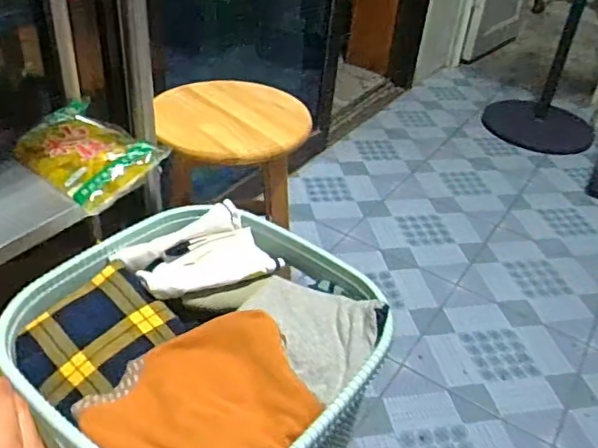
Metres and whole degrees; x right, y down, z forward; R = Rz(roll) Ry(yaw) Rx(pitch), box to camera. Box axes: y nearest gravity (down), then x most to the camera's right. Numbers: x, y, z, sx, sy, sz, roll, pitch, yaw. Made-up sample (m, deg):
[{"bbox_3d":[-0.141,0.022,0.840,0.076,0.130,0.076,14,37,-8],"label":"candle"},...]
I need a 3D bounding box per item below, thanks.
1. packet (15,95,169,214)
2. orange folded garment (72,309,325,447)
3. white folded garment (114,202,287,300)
[{"bbox_3d":[-0.305,-0.102,0.832,0.183,0.049,0.143,27,42,25],"label":"packet"},{"bbox_3d":[-0.098,0.179,0.609,0.219,0.045,0.184,-26,47,-35],"label":"orange folded garment"},{"bbox_3d":[-0.136,0.047,0.816,0.202,0.049,0.131,-22,45,-32],"label":"white folded garment"}]

